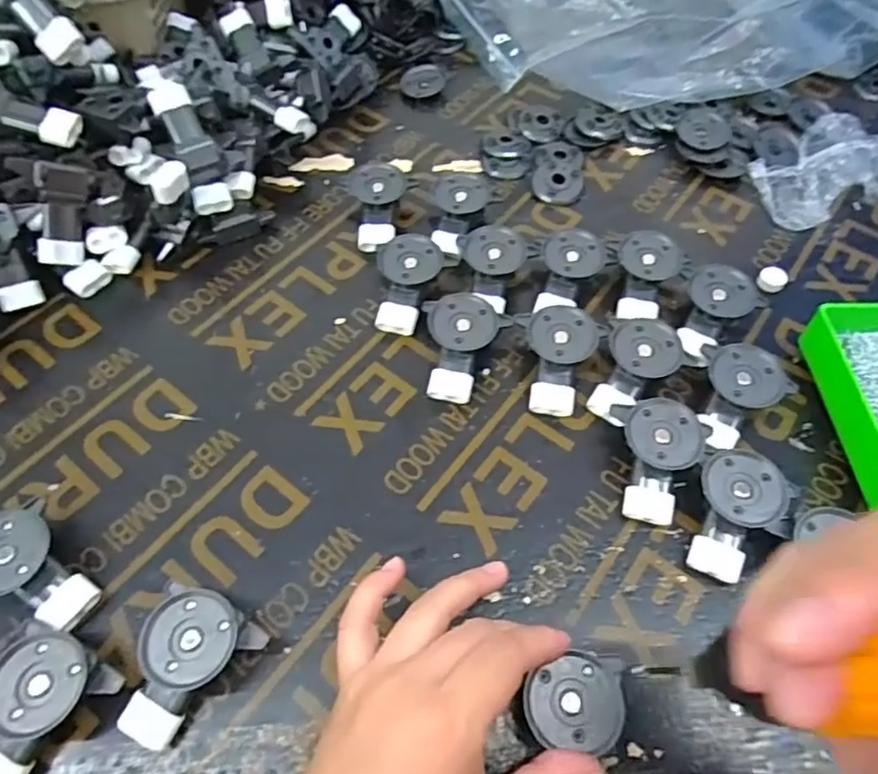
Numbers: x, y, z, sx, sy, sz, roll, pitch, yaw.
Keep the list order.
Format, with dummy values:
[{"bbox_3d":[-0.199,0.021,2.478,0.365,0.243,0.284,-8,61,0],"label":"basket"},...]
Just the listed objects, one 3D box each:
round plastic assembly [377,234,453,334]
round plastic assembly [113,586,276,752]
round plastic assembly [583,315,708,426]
[{"bbox_3d":[-0.024,-0.070,0.415,0.042,0.031,0.065,24,61,14],"label":"round plastic assembly"},{"bbox_3d":[-0.122,0.130,0.288,0.048,0.029,0.066,34,64,19],"label":"round plastic assembly"},{"bbox_3d":[0.119,-0.012,0.379,0.072,0.031,0.048,-35,64,-20],"label":"round plastic assembly"}]

